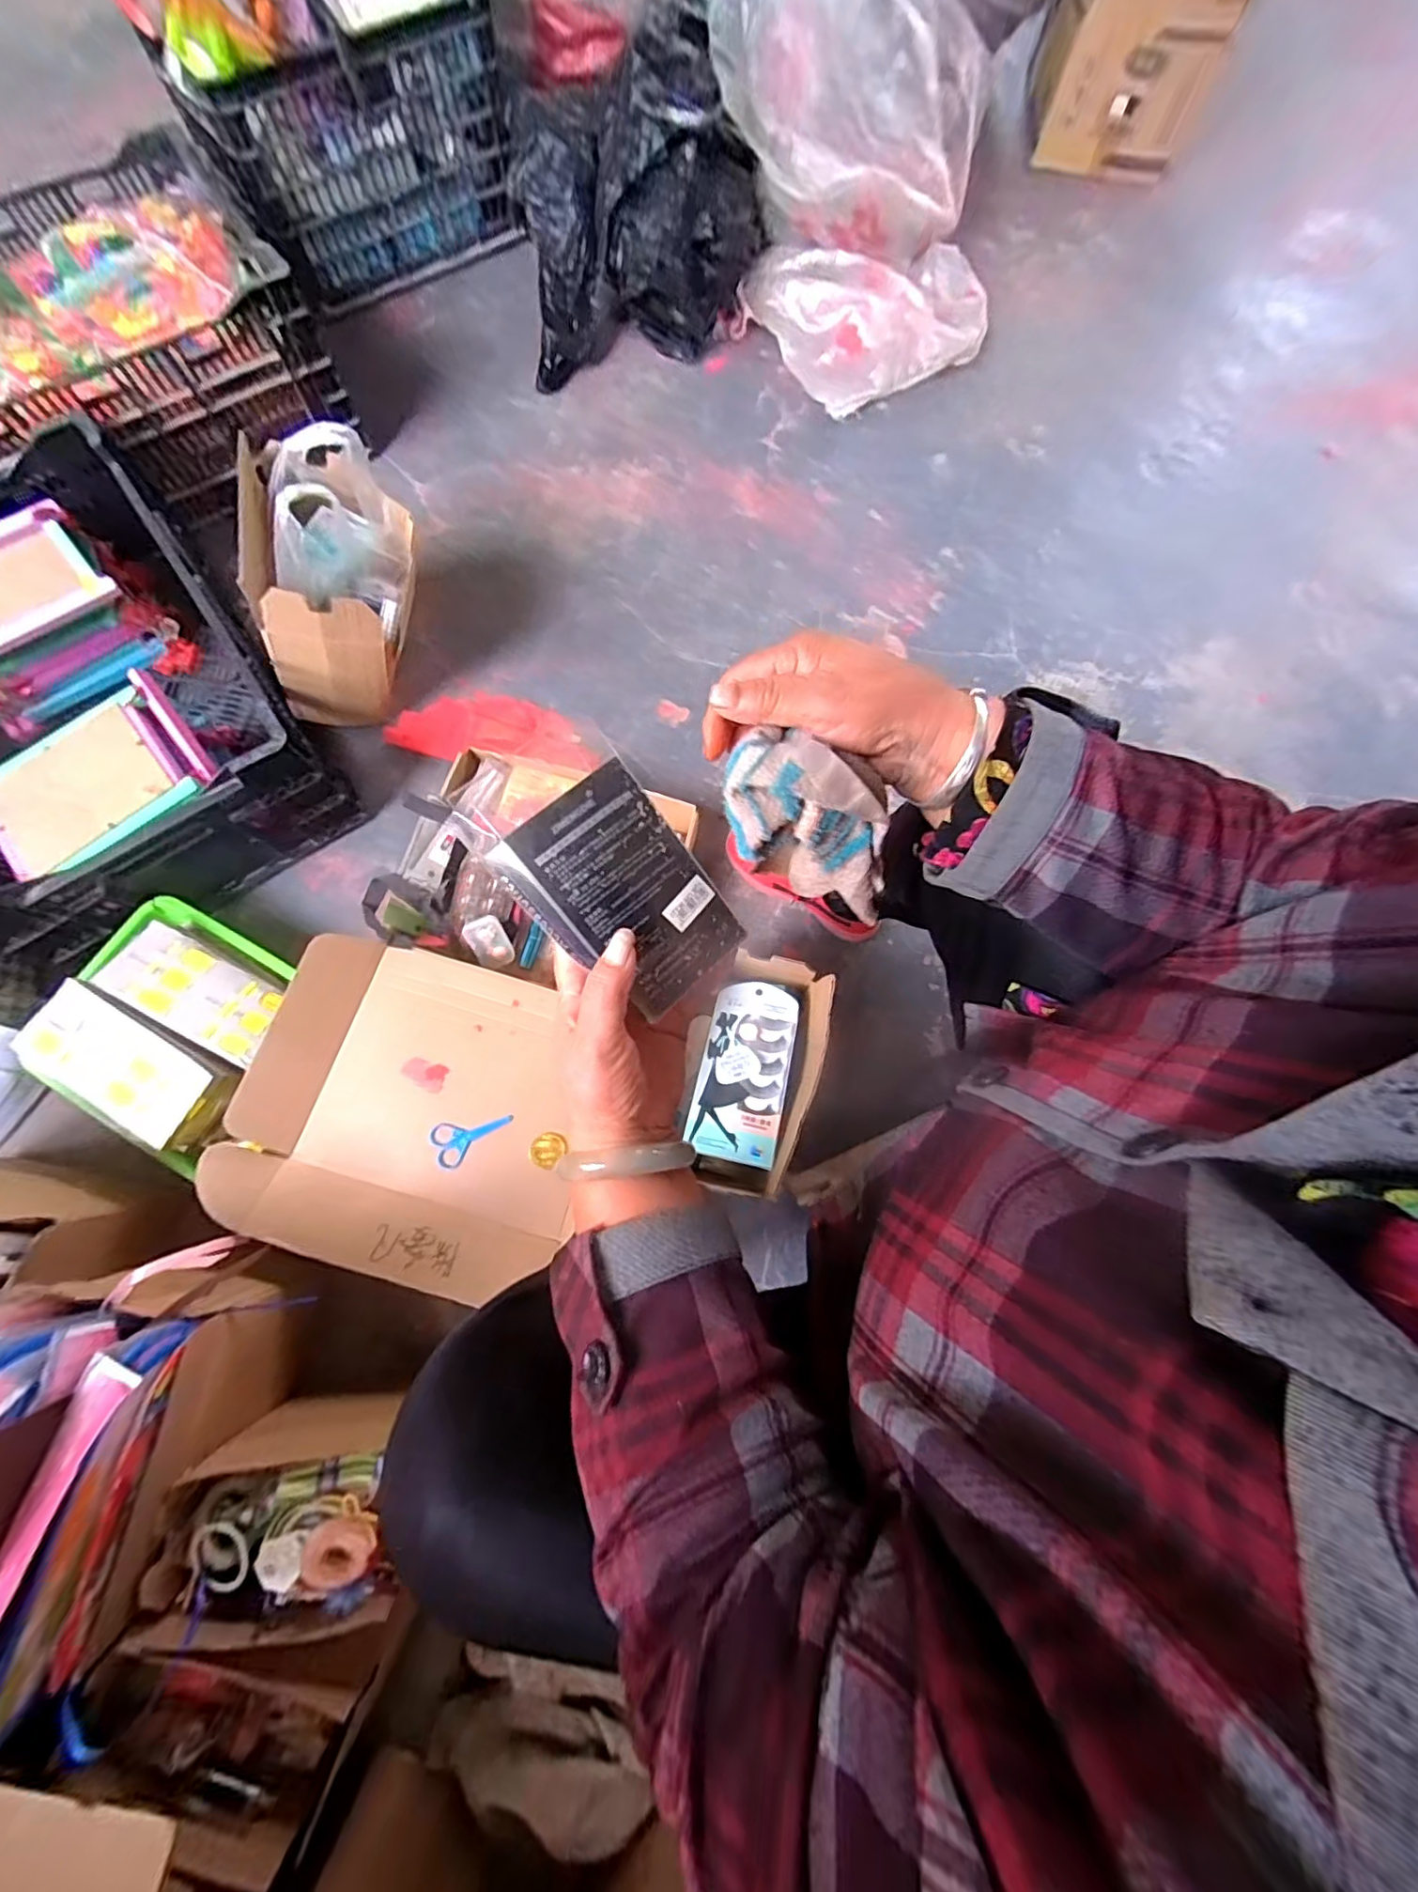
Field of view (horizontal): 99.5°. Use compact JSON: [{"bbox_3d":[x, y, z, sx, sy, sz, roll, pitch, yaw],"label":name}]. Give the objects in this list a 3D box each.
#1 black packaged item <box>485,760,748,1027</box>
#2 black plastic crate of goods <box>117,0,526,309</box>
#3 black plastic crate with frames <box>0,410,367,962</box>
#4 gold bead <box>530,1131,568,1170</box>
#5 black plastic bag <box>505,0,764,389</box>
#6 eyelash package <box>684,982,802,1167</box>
[{"bbox_3d":[-0.044,-0.026,0.316,0.083,0.012,0.118,-42,101,-14],"label":"black packaged item"},{"bbox_3d":[-0.630,-1.450,1.014,0.494,0.379,0.317,-36,79,-11],"label":"black plastic crate of goods"},{"bbox_3d":[-0.815,-0.335,0.788,0.395,0.184,0.623,-35,78,-11],"label":"black plastic crate with frames"},{"bbox_3d":[-0.180,0.227,0.670,0.038,0.007,0.039,-41,80,-12],"label":"gold bead"},{"bbox_3d":[-0.111,-1.248,1.024,0.431,0.288,0.344,-8,74,-5],"label":"black plastic bag"},{"bbox_3d":[0.036,0.124,0.611,0.089,0.011,0.179,10,65,9],"label":"eyelash package"}]

